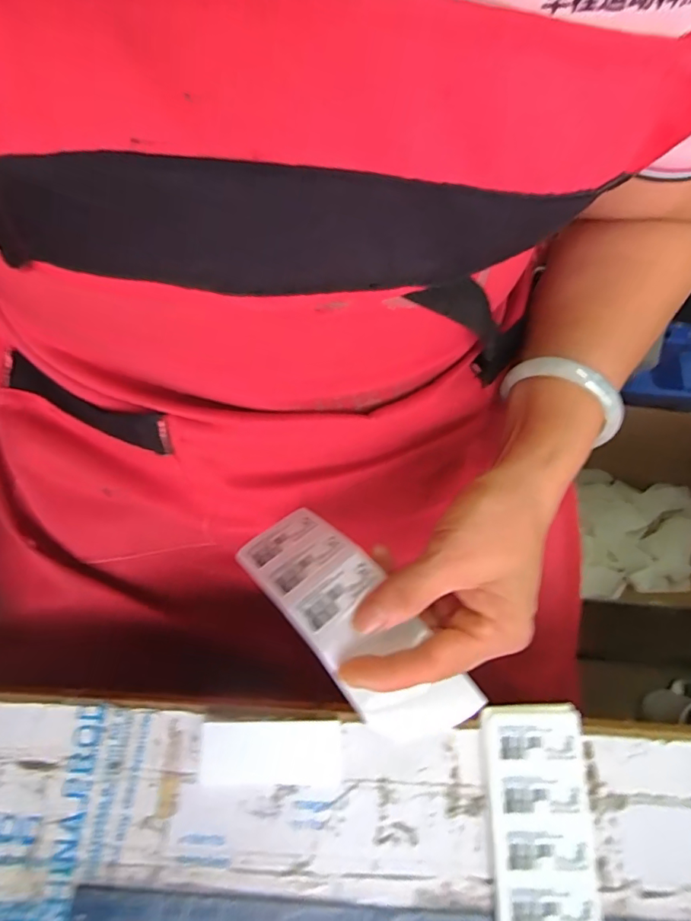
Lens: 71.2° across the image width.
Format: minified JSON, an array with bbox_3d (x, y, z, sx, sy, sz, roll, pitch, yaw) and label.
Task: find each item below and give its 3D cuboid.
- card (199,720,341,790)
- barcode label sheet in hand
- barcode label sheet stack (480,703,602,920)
[{"bbox_3d":[-0.042,0.165,0.273,0.077,0.004,0.033,3,79,-3],"label":"card"},{"bbox_3d":[0.003,0.082,0.253,0.053,0.032,0.141,-41,71,-13],"label":"barcode label sheet in hand"},{"bbox_3d":[0.106,0.219,0.259,0.056,0.014,0.158,1,73,-1],"label":"barcode label sheet stack"}]

